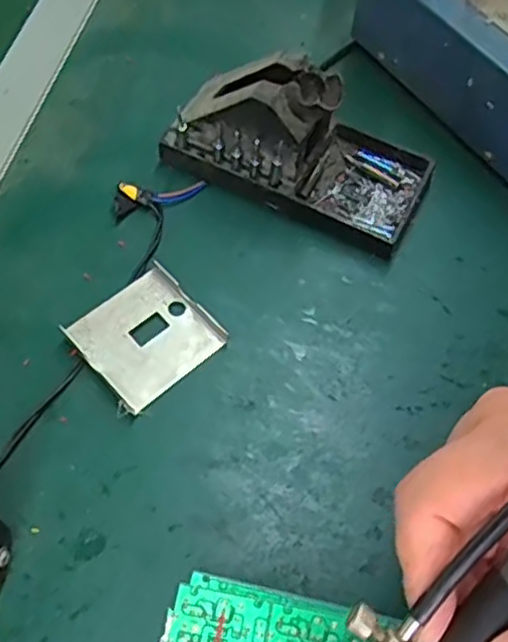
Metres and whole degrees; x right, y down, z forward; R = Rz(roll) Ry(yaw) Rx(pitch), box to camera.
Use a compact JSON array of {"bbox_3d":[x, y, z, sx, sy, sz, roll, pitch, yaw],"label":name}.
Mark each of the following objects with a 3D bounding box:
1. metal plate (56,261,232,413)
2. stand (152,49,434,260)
[{"bbox_3d":[-0.060,0.007,0.385,0.064,0.012,0.068,41,67,19],"label":"metal plate"},{"bbox_3d":[0.029,-0.116,0.421,0.158,0.071,0.077,26,63,13],"label":"stand"}]

